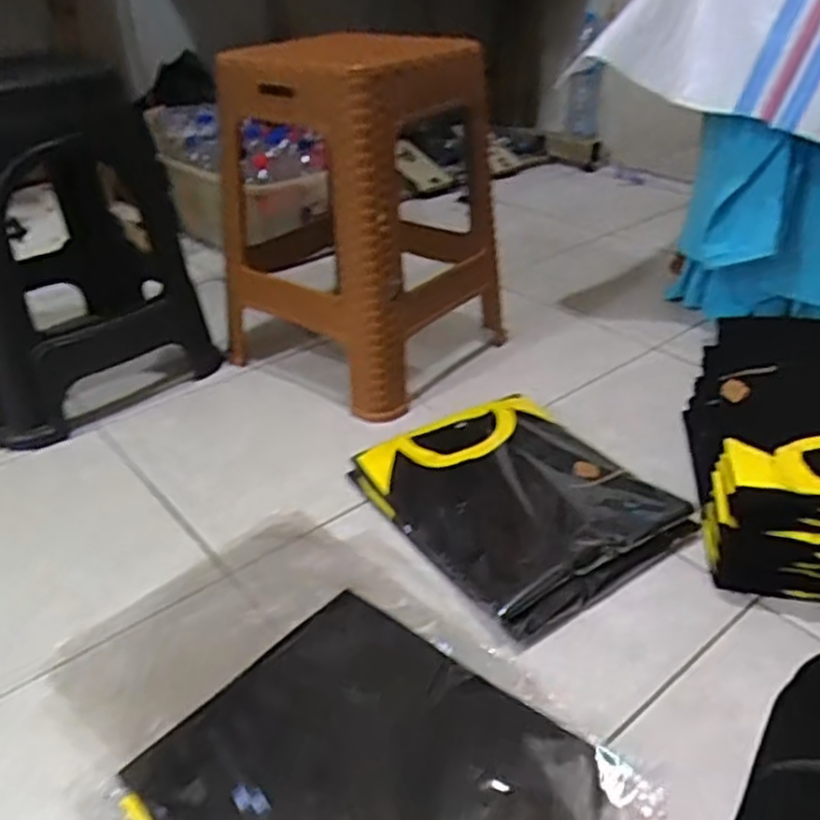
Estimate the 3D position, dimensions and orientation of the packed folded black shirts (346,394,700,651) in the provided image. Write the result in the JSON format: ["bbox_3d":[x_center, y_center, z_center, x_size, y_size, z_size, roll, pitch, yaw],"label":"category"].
[{"bbox_3d":[0.127,0.096,0.876,0.275,0.045,0.320,-23,39,-28],"label":"packed folded black shirts"}]

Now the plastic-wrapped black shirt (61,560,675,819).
[{"bbox_3d":[-0.014,0.298,0.583,0.384,0.041,0.336,26,43,36],"label":"plastic-wrapped black shirt"}]

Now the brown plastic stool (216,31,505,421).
[{"bbox_3d":[-0.071,-0.292,1.113,0.328,0.456,0.327,22,38,33],"label":"brown plastic stool"}]

